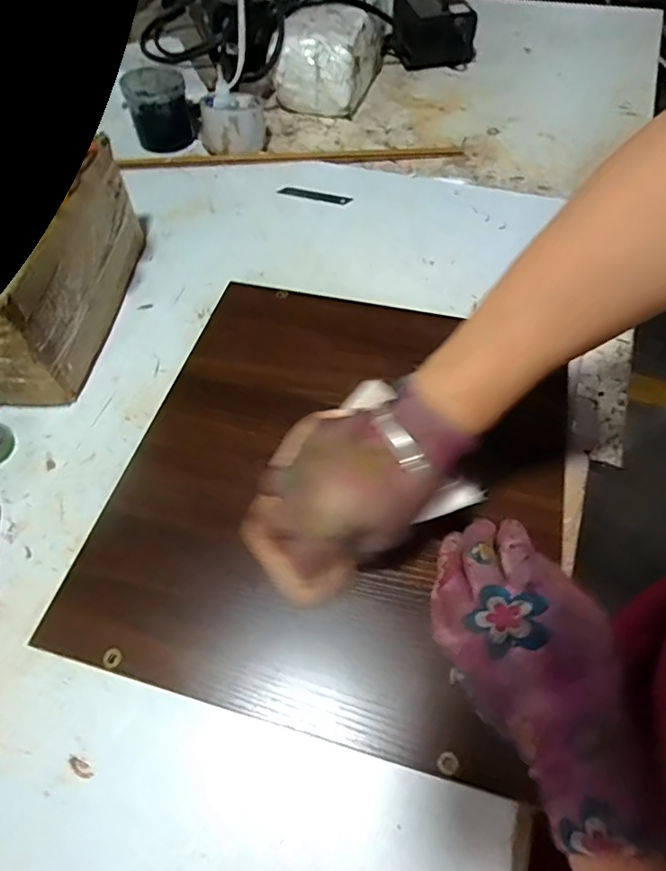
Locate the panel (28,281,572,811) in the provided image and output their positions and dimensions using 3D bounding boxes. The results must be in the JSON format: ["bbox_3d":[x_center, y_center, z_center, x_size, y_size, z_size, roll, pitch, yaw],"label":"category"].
[{"bbox_3d":[0.010,0.024,0.414,0.337,0.013,0.373,13,58,9],"label":"panel"}]

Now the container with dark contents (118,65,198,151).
[{"bbox_3d":[-0.235,-0.445,0.691,0.082,0.073,0.087,-8,57,-5],"label":"container with dark contents"}]

